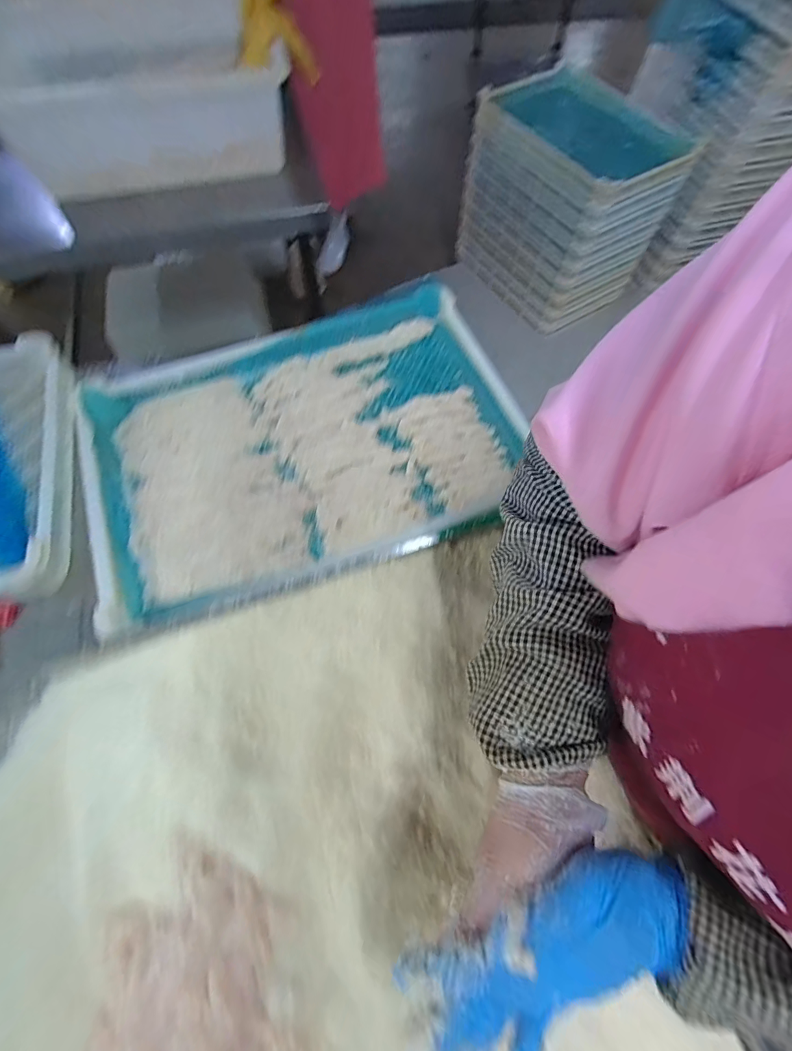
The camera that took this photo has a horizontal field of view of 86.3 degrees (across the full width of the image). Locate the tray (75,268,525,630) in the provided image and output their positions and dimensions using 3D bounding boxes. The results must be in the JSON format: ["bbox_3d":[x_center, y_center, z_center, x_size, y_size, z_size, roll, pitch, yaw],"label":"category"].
[{"bbox_3d":[-0.127,-0.125,0.596,0.588,0.067,0.391,-21,68,-11],"label":"tray"}]

